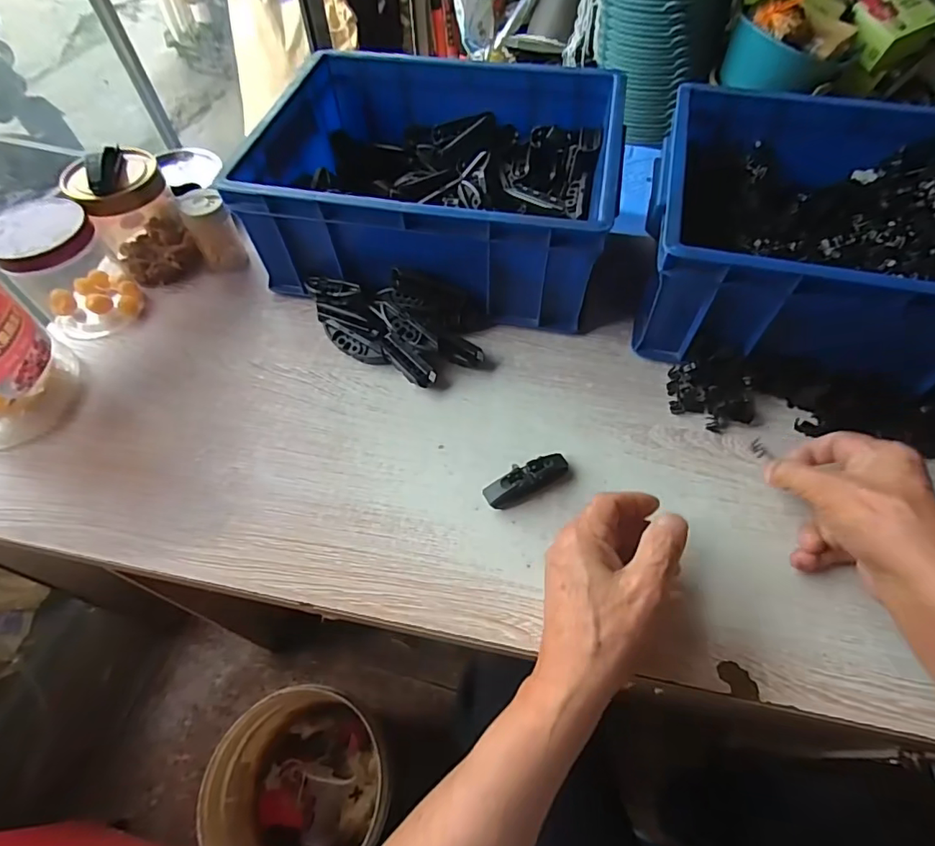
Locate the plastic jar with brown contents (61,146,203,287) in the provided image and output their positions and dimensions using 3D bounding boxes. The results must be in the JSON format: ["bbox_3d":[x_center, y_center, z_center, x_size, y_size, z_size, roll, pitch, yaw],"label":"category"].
[{"bbox_3d":[-0.345,-0.219,0.525,0.082,0.120,0.092,-35,63,-19],"label":"plastic jar with brown contents"}]

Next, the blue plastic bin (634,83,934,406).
[{"bbox_3d":[0.348,-0.167,0.474,0.336,0.134,0.283,16,59,11],"label":"blue plastic bin"}]

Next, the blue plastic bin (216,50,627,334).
[{"bbox_3d":[-0.026,-0.254,0.538,0.330,0.130,0.278,11,59,8],"label":"blue plastic bin"}]

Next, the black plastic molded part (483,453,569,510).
[{"bbox_3d":[0.047,0.044,0.410,0.072,0.016,0.024,-24,60,-13],"label":"black plastic molded part"}]

